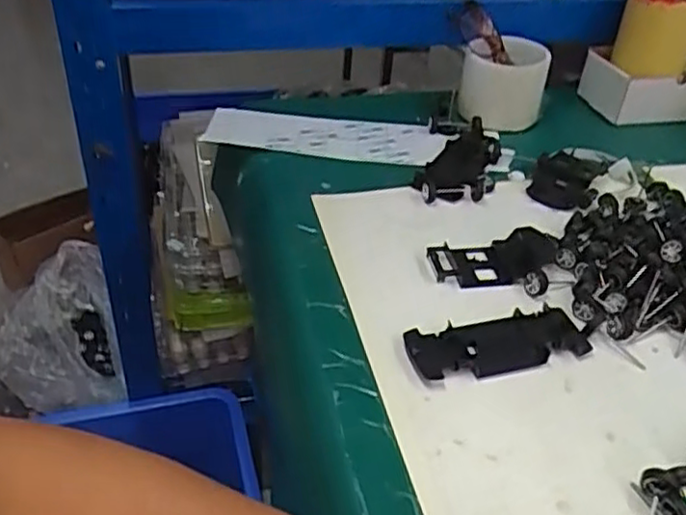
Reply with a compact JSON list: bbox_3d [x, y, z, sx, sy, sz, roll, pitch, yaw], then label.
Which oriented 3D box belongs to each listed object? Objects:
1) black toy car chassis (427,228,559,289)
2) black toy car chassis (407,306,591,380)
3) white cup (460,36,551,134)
[{"bbox_3d":[0.121,-0.001,0.540,0.102,0.013,0.050,-6,39,-12],"label":"black toy car chassis"},{"bbox_3d":[0.106,0.059,0.471,0.125,0.009,0.046,-8,40,-15],"label":"black toy car chassis"},{"bbox_3d":[0.169,-0.180,0.725,0.086,0.080,0.088,12,39,10],"label":"white cup"}]

